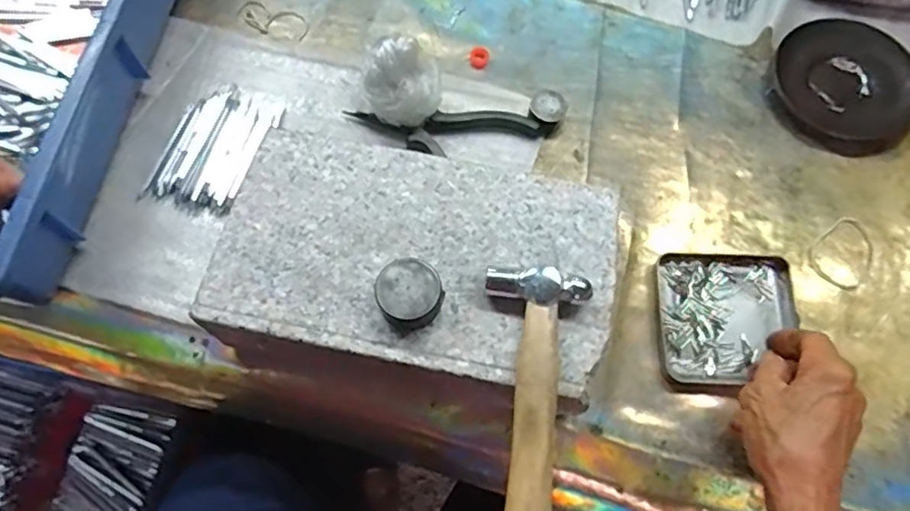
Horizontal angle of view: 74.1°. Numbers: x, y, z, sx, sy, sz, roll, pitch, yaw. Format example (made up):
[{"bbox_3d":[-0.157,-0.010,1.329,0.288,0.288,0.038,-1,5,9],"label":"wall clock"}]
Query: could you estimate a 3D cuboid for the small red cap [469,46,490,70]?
[{"bbox_3d":[0.021,-0.173,0.524,0.018,0.007,0.018,0,69,-1],"label":"small red cap"}]

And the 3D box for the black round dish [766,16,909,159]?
[{"bbox_3d":[0.330,-0.144,0.510,0.116,0.018,0.117,0,68,0],"label":"black round dish"}]

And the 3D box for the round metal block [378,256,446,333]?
[{"bbox_3d":[-0.027,0.023,0.353,0.036,0.021,0.037,0,68,0],"label":"round metal block"}]

